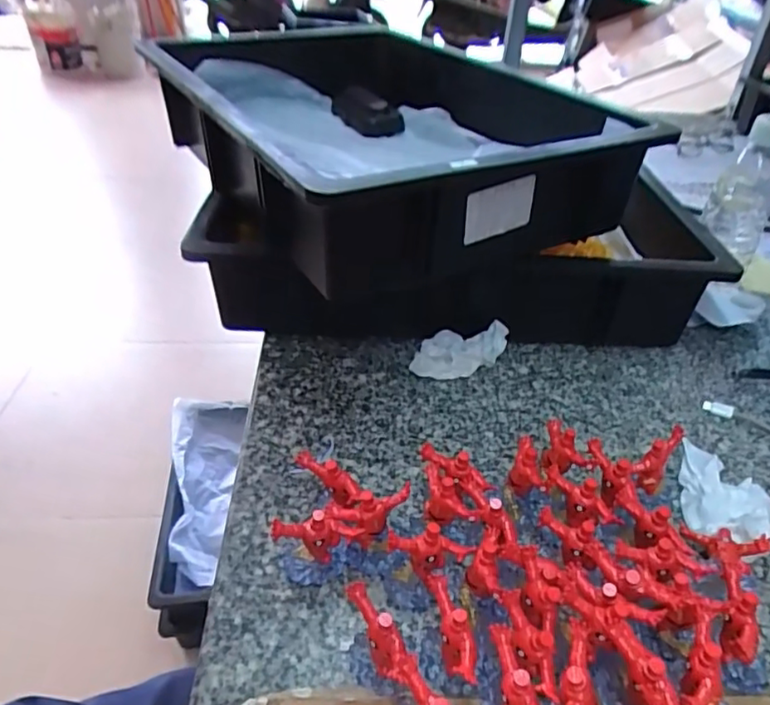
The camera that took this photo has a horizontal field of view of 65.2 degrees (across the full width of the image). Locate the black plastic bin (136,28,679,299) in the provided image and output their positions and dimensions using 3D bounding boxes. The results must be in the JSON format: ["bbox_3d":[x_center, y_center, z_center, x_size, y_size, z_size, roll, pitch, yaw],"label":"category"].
[{"bbox_3d":[-0.023,-0.209,0.558,0.294,0.109,0.446,-18,42,-25],"label":"black plastic bin"}]

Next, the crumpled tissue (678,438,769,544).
[{"bbox_3d":[0.227,0.095,0.400,0.058,0.025,0.067,18,39,22],"label":"crumpled tissue"}]

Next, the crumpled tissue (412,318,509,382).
[{"bbox_3d":[0.064,0.000,0.508,0.086,0.032,0.031,-21,41,-28],"label":"crumpled tissue"}]

